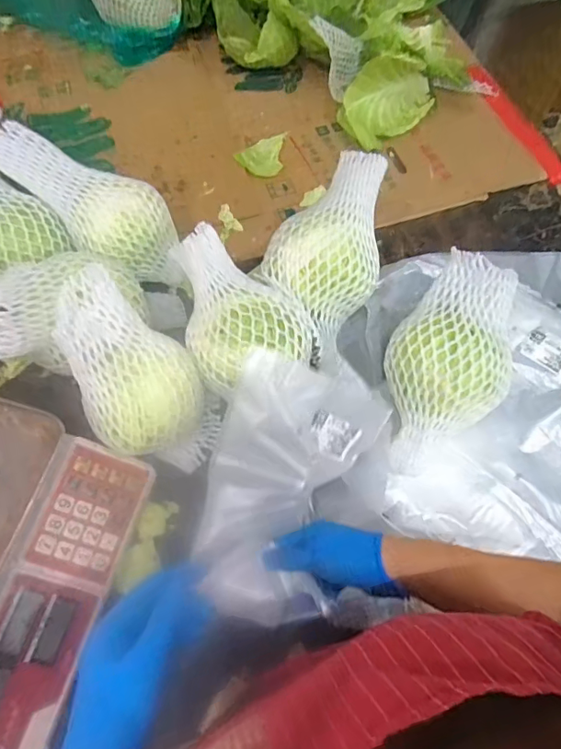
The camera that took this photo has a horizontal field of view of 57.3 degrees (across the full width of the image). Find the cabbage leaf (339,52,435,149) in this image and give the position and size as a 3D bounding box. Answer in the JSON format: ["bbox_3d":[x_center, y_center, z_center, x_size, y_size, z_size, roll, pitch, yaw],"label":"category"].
[{"bbox_3d":[0.167,-0.452,0.836,0.134,0.082,0.110,-38,73,-17],"label":"cabbage leaf"}]

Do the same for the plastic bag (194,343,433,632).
[{"bbox_3d":[0.026,0.105,0.476,0.187,0.123,0.226,2,66,-1],"label":"plastic bag"}]

